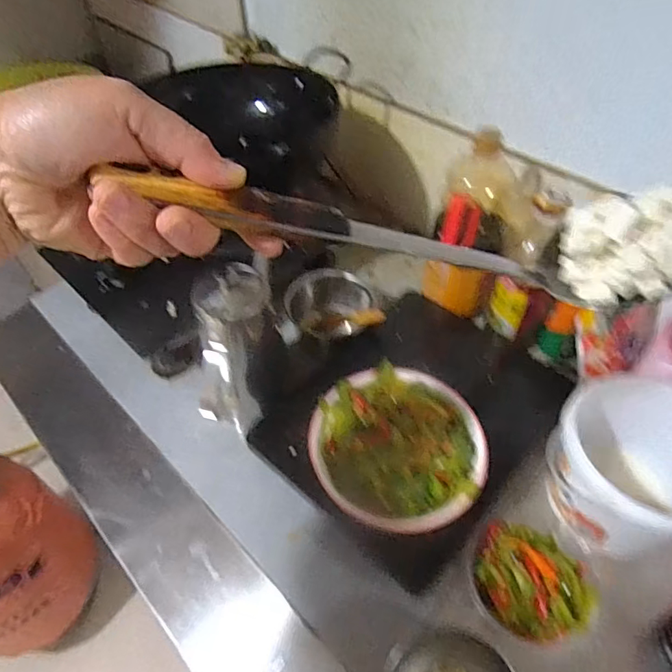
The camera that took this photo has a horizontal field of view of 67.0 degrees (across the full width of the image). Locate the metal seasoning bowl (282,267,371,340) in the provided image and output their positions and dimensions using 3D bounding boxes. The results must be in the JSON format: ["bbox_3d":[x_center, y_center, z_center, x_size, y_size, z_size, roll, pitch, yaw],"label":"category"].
[{"bbox_3d":[-0.004,-0.050,0.784,0.120,0.066,0.112,-1,49,1],"label":"metal seasoning bowl"}]

